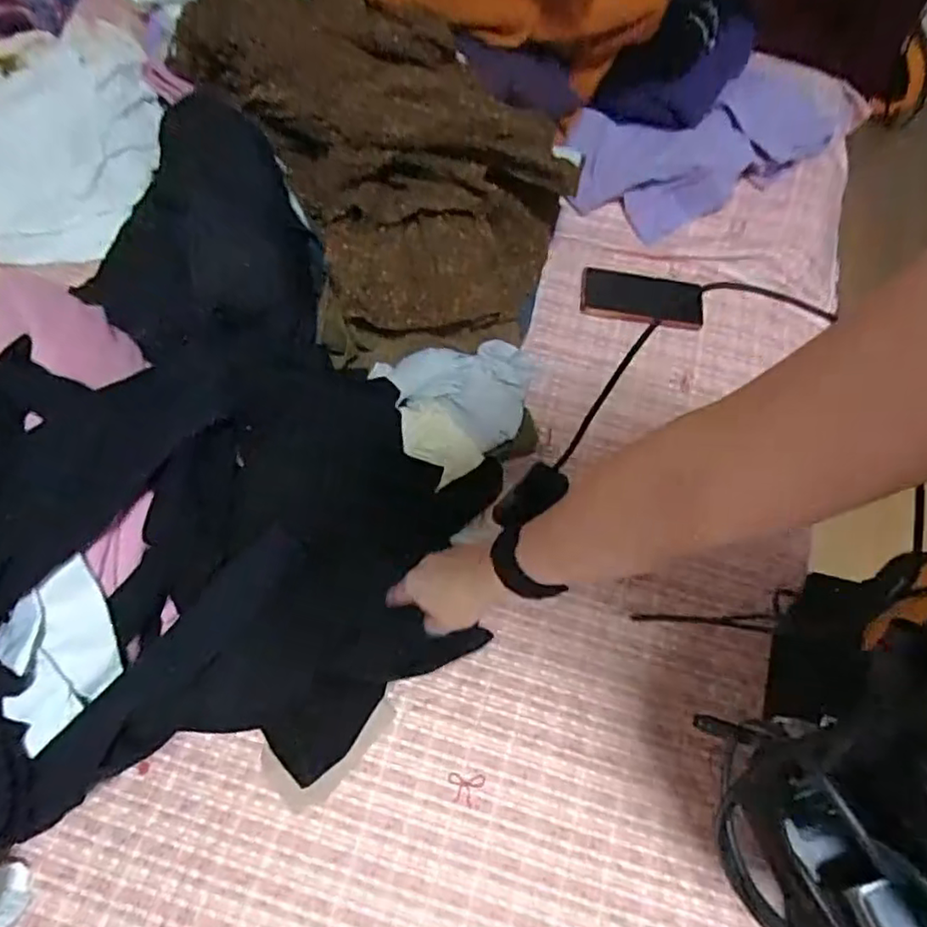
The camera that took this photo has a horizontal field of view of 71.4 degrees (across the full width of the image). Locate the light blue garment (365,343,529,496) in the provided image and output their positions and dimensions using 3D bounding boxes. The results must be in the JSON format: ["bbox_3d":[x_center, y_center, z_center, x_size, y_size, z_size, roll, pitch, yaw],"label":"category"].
[{"bbox_3d":[0.010,-0.059,0.728,0.180,0.061,0.151,-20,66,-13],"label":"light blue garment"}]

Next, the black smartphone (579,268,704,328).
[{"bbox_3d":[0.238,-0.226,0.865,0.161,0.014,0.088,7,63,0],"label":"black smartphone"}]

